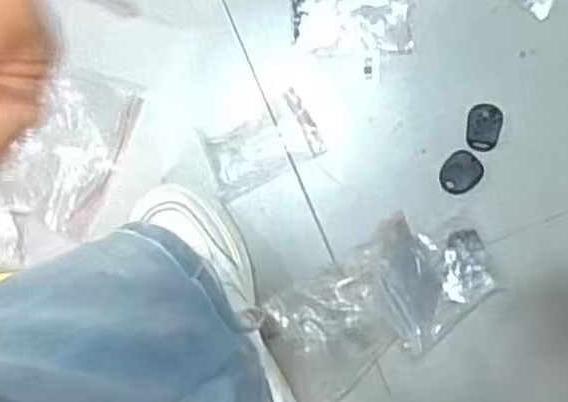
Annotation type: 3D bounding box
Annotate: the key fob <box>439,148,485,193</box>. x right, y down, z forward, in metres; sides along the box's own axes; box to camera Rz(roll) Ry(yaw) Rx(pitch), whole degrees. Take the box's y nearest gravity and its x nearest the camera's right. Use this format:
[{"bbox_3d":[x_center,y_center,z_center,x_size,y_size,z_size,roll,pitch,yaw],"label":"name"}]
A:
[{"bbox_3d":[0.151,-0.025,0.618,0.032,0.004,0.037,37,93,7],"label":"key fob"}]

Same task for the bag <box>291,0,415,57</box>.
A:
[{"bbox_3d":[0.059,-0.163,0.637,0.104,0.004,0.067,-1,89,7],"label":"bag"}]

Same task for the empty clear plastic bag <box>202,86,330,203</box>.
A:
[{"bbox_3d":[-0.020,-0.049,0.635,0.097,0.014,0.060,-28,86,6],"label":"empty clear plastic bag"}]

